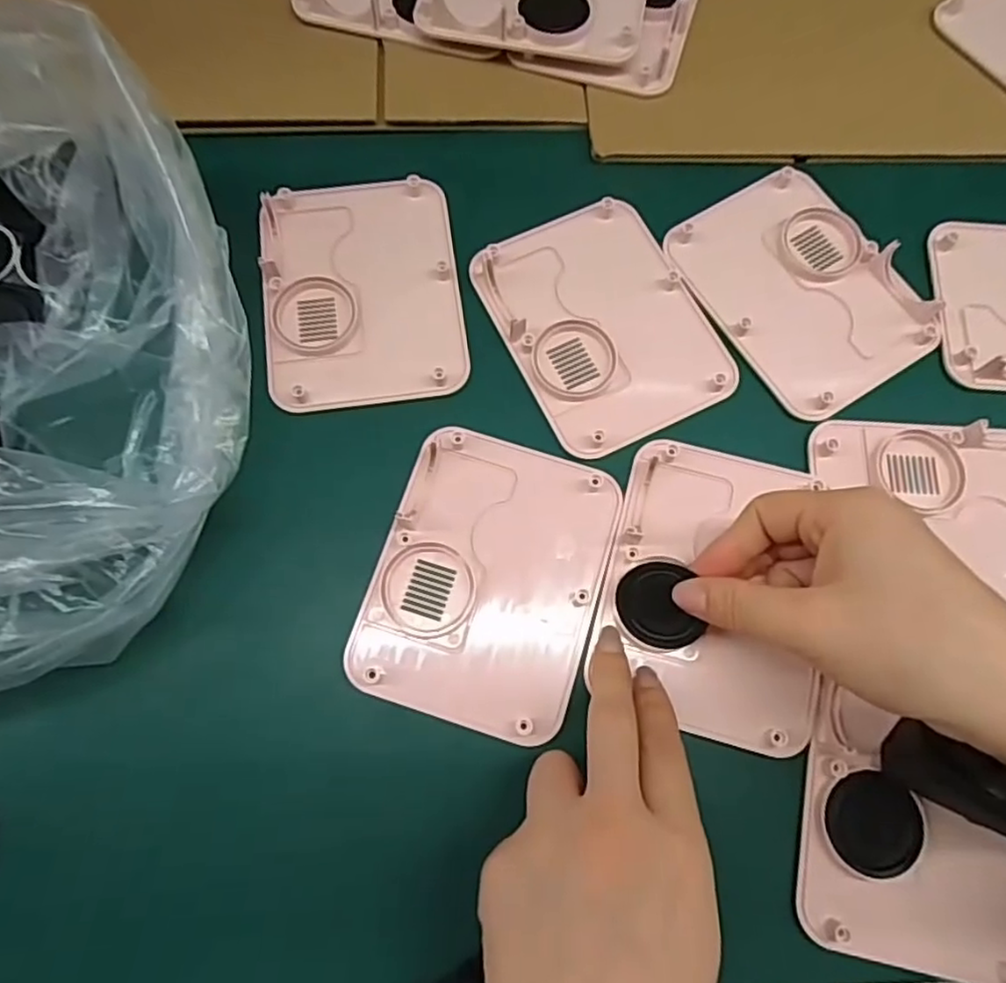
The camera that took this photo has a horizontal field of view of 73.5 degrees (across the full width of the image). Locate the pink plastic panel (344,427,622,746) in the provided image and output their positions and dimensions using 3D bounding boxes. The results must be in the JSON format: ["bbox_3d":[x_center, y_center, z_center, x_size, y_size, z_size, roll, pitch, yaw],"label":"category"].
[{"bbox_3d":[-0.005,0.037,0.299,0.096,0.010,0.126,18,73,5],"label":"pink plastic panel"}]

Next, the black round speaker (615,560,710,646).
[{"bbox_3d":[0.065,0.049,0.289,0.031,0.008,0.036,-12,85,14],"label":"black round speaker"}]

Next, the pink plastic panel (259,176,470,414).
[{"bbox_3d":[-0.071,-0.101,0.337,0.095,0.008,0.122,-8,73,-3],"label":"pink plastic panel"}]

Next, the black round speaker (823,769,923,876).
[{"bbox_3d":[0.150,0.135,0.274,0.036,0.006,0.038,0,73,-1],"label":"black round speaker"}]

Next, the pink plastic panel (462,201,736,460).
[{"bbox_3d":[0.050,-0.085,0.337,0.095,0.009,0.123,-25,75,-8],"label":"pink plastic panel"}]

